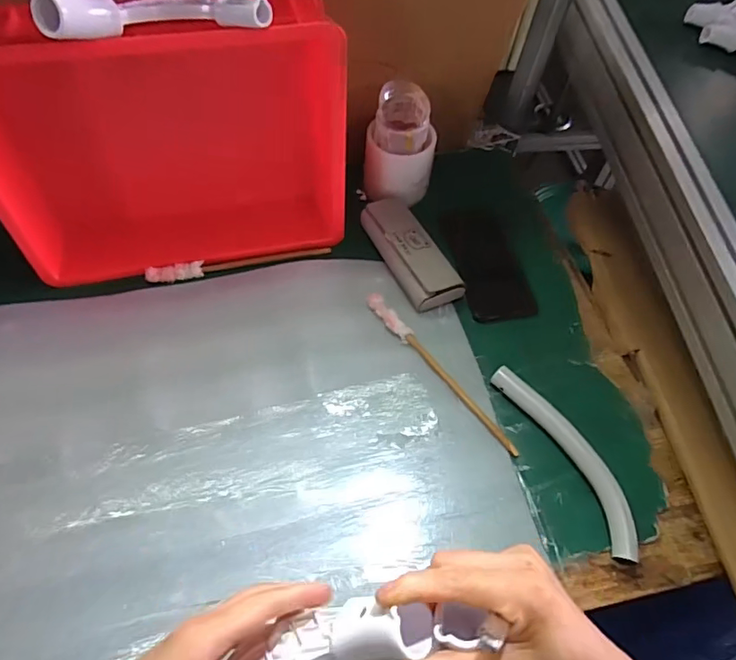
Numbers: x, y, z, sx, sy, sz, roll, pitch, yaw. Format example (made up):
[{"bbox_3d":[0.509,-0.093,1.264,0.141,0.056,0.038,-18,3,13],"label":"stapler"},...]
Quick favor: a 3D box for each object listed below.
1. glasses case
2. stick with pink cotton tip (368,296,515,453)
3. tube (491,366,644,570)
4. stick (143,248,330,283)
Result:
[{"bbox_3d":[0.051,-0.095,0.630,0.062,0.030,0.158,-19,62,-15],"label":"glasses case"},{"bbox_3d":[0.076,0.041,0.556,0.017,0.012,0.225,-34,67,-22],"label":"stick with pink cotton tip"},{"bbox_3d":[0.197,0.121,0.515,0.041,0.020,0.203,-22,63,-17],"label":"tube"},{"bbox_3d":[-0.150,-0.081,0.625,0.211,0.023,0.017,-13,61,-12],"label":"stick"}]

